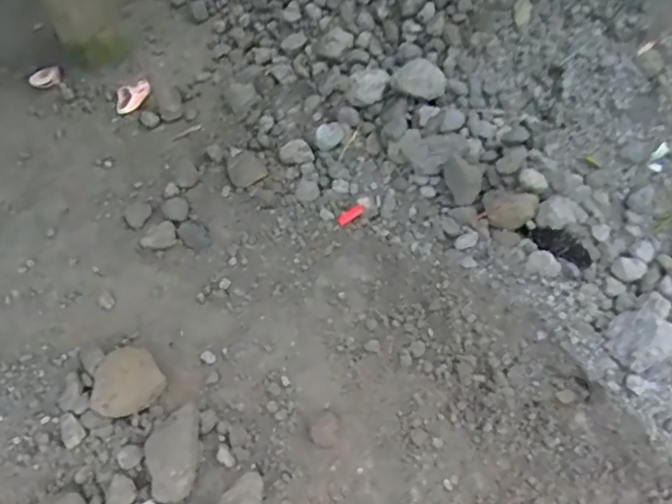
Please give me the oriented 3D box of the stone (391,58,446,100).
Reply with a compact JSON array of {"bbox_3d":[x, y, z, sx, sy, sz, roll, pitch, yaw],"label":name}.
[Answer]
[{"bbox_3d":[0.219,-0.457,1.607,0.136,0.088,0.080,4,51,4],"label":"stone"}]

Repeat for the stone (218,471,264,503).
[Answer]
[{"bbox_3d":[-0.183,0.486,1.209,0.071,0.070,0.113,32,58,24],"label":"stone"}]

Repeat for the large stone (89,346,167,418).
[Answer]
[{"bbox_3d":[-0.466,0.286,1.348,0.157,0.076,0.125,-33,58,-24],"label":"large stone"}]

